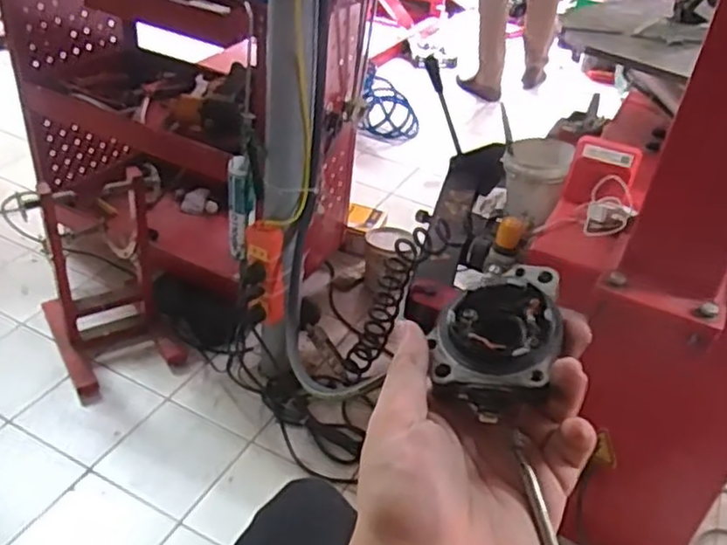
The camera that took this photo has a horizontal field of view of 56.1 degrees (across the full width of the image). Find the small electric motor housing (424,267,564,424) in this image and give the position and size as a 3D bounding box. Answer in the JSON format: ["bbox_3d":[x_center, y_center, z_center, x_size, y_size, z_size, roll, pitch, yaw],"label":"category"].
[{"bbox_3d":[0.064,0.035,0.320,0.051,0.039,0.078,11,53,24],"label":"small electric motor housing"}]

